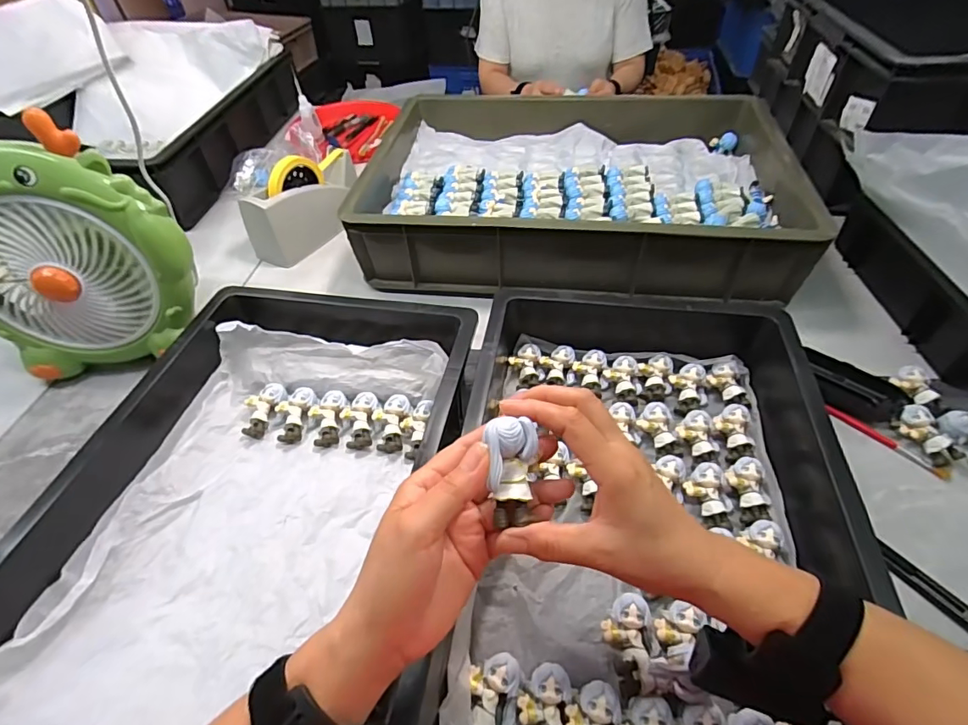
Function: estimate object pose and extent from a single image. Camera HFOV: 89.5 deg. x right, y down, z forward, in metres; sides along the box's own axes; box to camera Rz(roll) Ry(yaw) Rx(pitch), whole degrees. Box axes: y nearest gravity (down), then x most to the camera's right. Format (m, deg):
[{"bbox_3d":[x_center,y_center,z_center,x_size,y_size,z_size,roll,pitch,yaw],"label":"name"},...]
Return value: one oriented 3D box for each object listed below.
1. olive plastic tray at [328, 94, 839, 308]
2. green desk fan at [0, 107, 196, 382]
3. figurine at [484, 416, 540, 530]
[{"bbox_3d":[0.128,-0.270,0.727,0.573,0.094,0.390,4,48,8],"label":"olive plastic tray"},{"bbox_3d":[-0.444,-0.118,0.527,0.234,0.266,0.092,-15,40,-1],"label":"green desk fan"},{"bbox_3d":[0.016,0.060,0.269,0.025,0.018,0.057,1,84,6],"label":"figurine"}]

